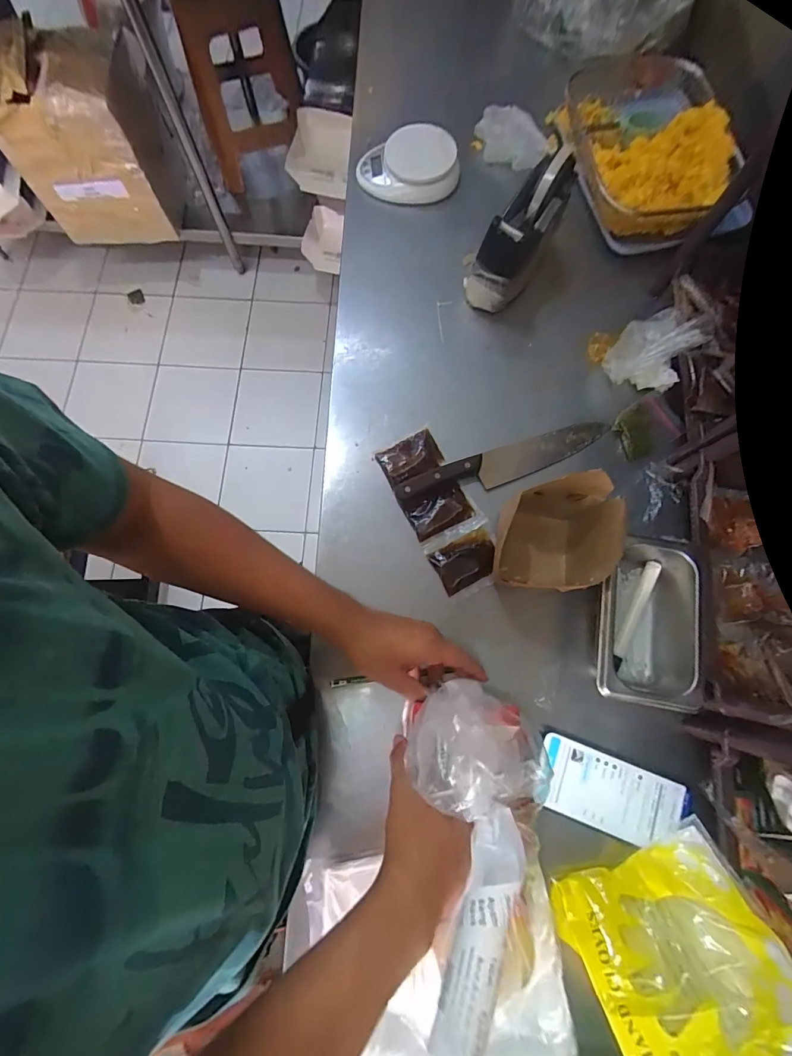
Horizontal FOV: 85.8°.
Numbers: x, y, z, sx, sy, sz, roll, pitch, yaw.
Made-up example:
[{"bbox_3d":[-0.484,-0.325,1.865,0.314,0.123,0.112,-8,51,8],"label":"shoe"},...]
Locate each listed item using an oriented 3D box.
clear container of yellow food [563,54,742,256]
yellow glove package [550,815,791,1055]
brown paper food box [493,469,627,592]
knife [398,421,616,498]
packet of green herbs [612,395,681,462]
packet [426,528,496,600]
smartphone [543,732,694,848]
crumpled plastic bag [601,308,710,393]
[{"bbox_3d":[0.365,-0.533,0.619,0.181,0.075,0.278,-8,76,-2],"label":"clear container of yellow food"},{"bbox_3d":[0.239,0.367,0.368,0.160,0.143,0.033,-37,122,11],"label":"yellow glove package"},{"bbox_3d":[0.179,0.009,0.473,0.123,0.088,0.111,7,76,2],"label":"brown paper food box"},{"bbox_3d":[0.136,-0.081,0.530,0.274,0.018,0.044,-18,76,-5],"label":"knife"},{"bbox_3d":[0.319,-0.128,0.548,0.064,0.015,0.068,-32,74,27],"label":"packet of green herbs"},{"bbox_3d":[0.087,0.044,0.510,0.077,0.005,0.065,-26,77,-7],"label":"packet"},{"bbox_3d":[0.228,0.278,0.445,0.152,0.012,0.071,19,76,5],"label":"smartphone"},{"bbox_3d":[0.322,-0.223,0.528,0.092,0.090,0.072,44,79,10],"label":"crumpled plastic bag"}]

